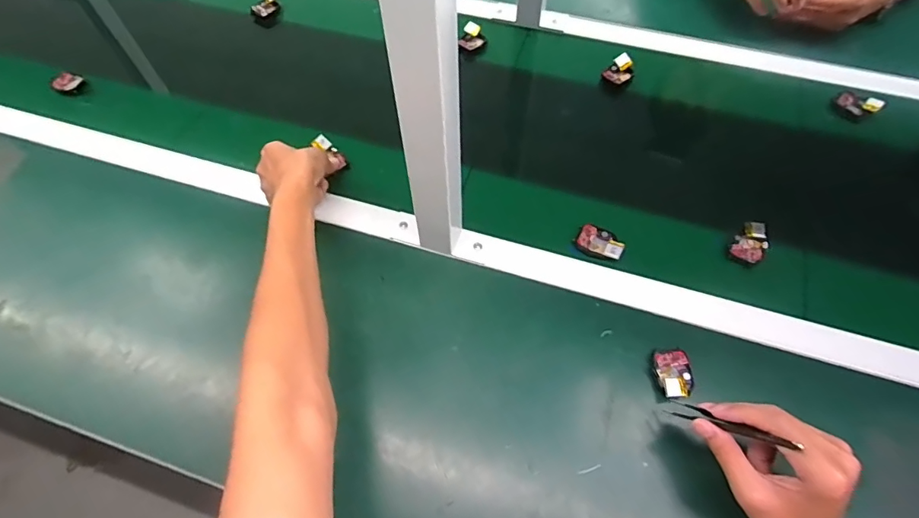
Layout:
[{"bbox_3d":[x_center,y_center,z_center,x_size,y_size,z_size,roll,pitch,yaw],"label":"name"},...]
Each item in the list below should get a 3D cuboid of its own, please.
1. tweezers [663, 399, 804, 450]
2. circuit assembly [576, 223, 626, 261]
[{"bbox_3d":[0.222,0.138,0.408,0.018,0.117,0.013,-41,108,-21],"label":"tweezers"},{"bbox_3d":[0.167,-0.021,0.568,0.054,0.015,0.037,28,64,16],"label":"circuit assembly"}]

